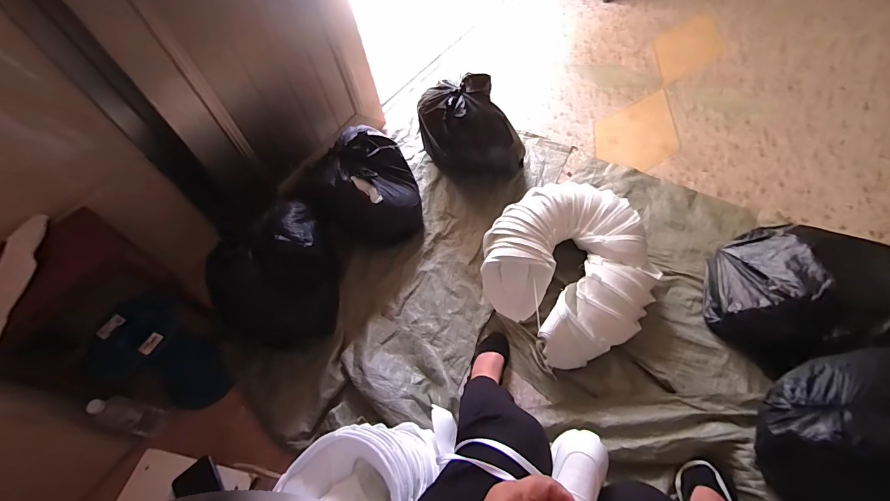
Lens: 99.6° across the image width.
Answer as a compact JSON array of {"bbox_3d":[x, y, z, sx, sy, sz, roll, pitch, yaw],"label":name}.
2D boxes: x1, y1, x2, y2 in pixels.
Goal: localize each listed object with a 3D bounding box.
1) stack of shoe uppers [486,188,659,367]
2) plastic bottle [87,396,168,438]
[{"bbox_3d":[0.355,0.040,1.075,0.458,0.174,0.472,-30,56,-15],"label":"stack of shoe uppers"},{"bbox_3d":[-0.770,0.403,0.916,0.052,0.164,0.069,7,56,14],"label":"plastic bottle"}]

